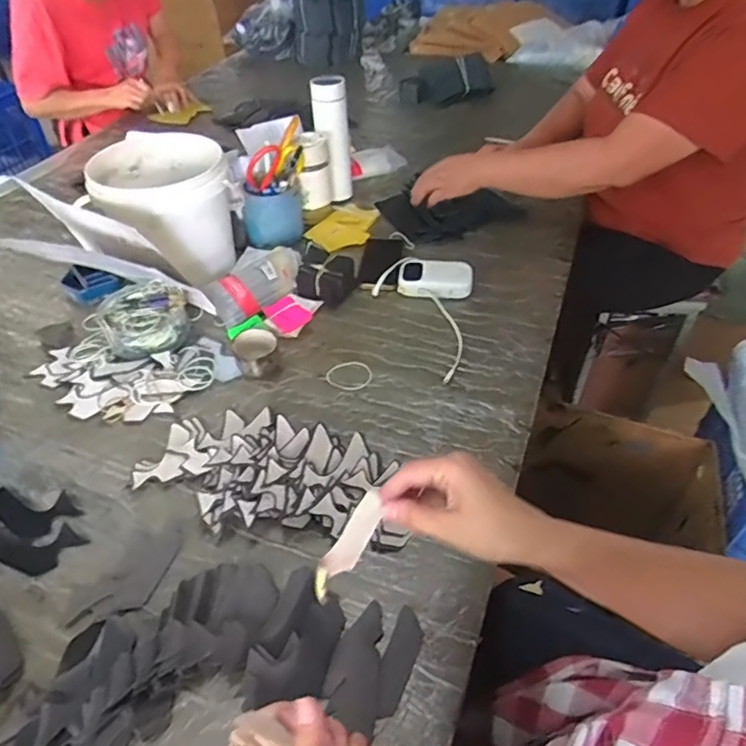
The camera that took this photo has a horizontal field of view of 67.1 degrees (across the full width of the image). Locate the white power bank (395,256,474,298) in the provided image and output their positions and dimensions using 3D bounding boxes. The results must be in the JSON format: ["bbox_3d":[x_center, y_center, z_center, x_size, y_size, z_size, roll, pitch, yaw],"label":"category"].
[{"bbox_3d":[0.104,-0.157,0.934,0.123,0.034,0.080,1,44,2],"label":"white power bank"}]

